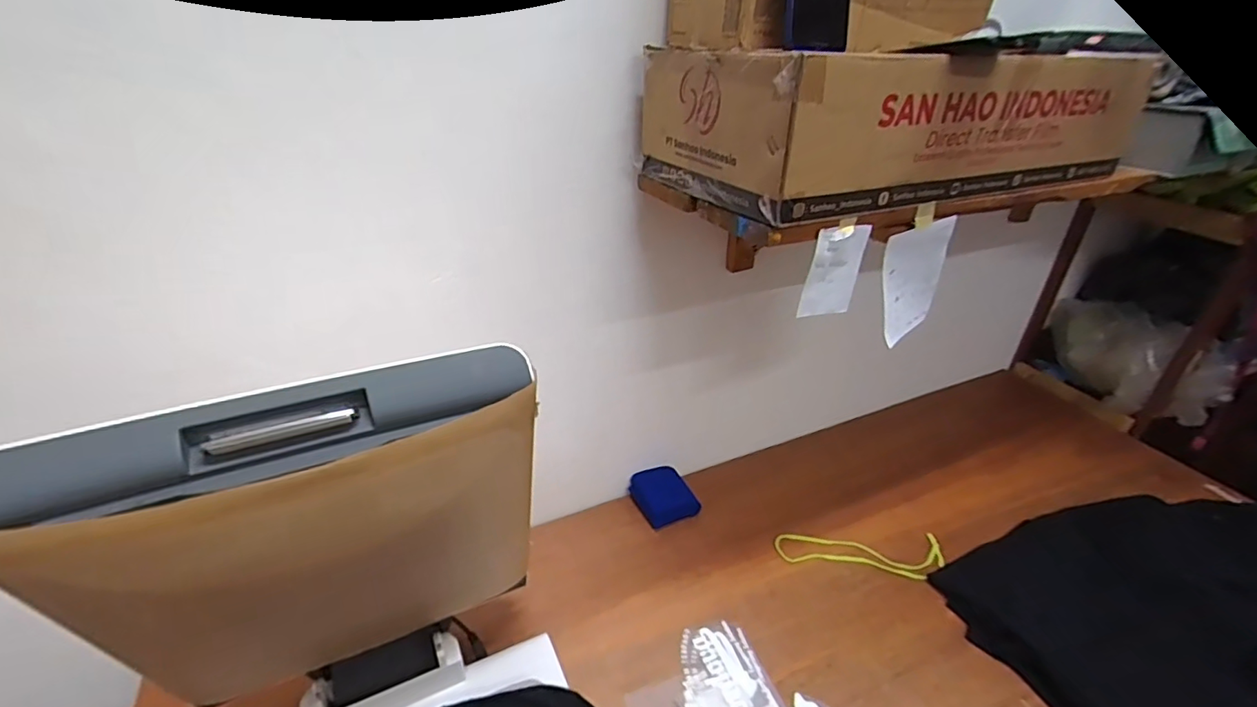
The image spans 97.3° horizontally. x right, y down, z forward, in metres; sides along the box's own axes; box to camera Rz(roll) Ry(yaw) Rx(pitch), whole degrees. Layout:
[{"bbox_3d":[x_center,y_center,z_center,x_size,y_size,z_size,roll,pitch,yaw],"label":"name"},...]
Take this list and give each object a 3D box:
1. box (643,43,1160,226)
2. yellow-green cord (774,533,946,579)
[{"bbox_3d":[0.349,-0.303,0.710,0.598,0.146,0.274,-10,34,-20],"label":"box"},{"bbox_3d":[0.425,0.362,1.008,0.298,0.019,0.087,2,32,-2],"label":"yellow-green cord"}]

